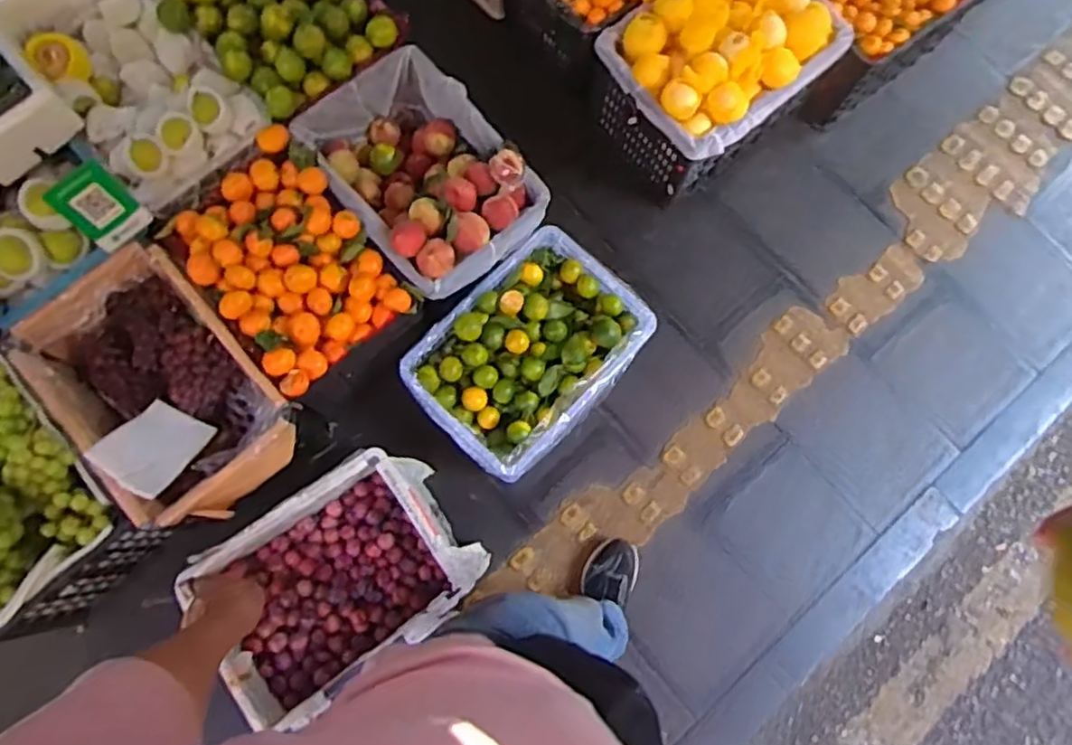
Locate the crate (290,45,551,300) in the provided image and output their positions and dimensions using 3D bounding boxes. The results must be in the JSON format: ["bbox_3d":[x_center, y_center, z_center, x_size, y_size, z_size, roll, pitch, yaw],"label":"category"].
[{"bbox_3d":[-0.255,-0.447,1.550,0.379,0.188,0.531,-40,80,-11],"label":"crate"}]

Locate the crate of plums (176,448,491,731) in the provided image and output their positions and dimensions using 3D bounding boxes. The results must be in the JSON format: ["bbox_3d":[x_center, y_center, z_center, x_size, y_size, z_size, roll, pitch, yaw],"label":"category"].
[{"bbox_3d":[-0.379,0.409,1.328,0.465,0.206,0.339,-34,79,-10],"label":"crate of plums"}]

